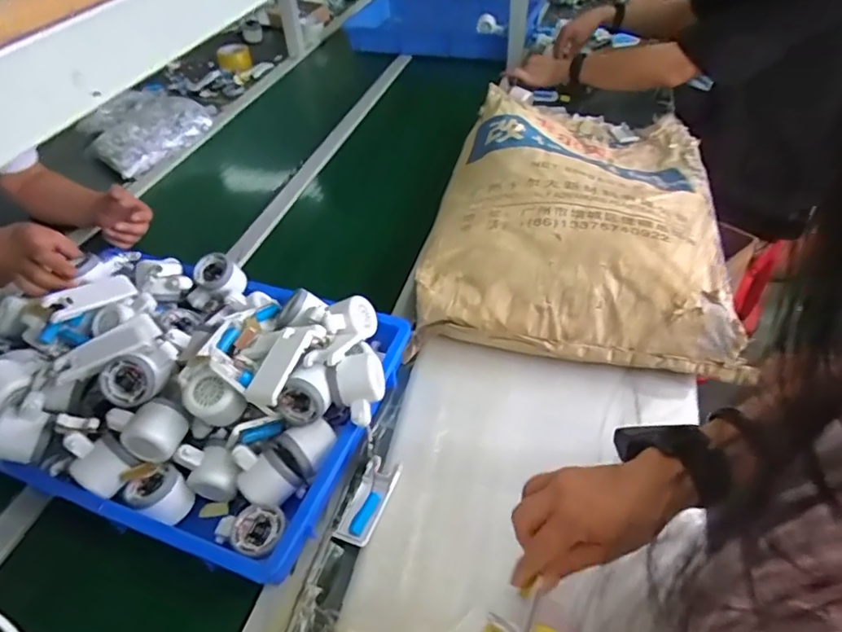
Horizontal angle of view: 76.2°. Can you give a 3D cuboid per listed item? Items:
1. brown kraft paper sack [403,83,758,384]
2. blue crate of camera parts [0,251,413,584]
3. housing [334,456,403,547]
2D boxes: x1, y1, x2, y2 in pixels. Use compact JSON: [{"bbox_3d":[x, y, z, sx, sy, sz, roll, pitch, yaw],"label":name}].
[{"bbox_3d":[0.278,-0.219,0.945,0.435,0.125,0.708,8,43,11],"label":"brown kraft paper sack"},{"bbox_3d":[-0.318,0.070,0.687,0.540,0.135,0.360,13,44,15],"label":"blue crate of camera parts"},{"bbox_3d":[-0.060,0.215,0.625,0.040,0.017,0.101,16,45,19],"label":"housing"}]

